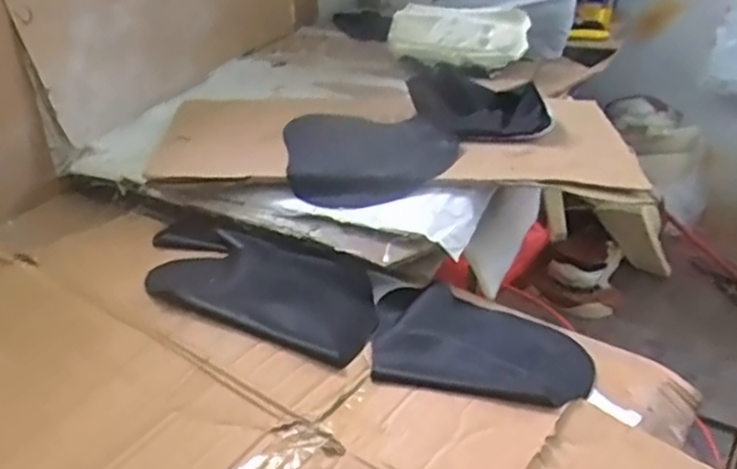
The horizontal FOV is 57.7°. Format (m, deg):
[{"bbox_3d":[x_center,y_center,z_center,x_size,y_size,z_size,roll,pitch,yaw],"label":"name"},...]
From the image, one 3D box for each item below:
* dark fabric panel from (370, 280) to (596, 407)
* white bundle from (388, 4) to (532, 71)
[{"bbox_3d":[0.153,0.155,0.936,0.301,0.034,0.233,12,22,14],"label":"dark fabric panel"},{"bbox_3d":[0.199,-0.453,1.500,0.308,0.104,0.074,10,32,16],"label":"white bundle"}]

